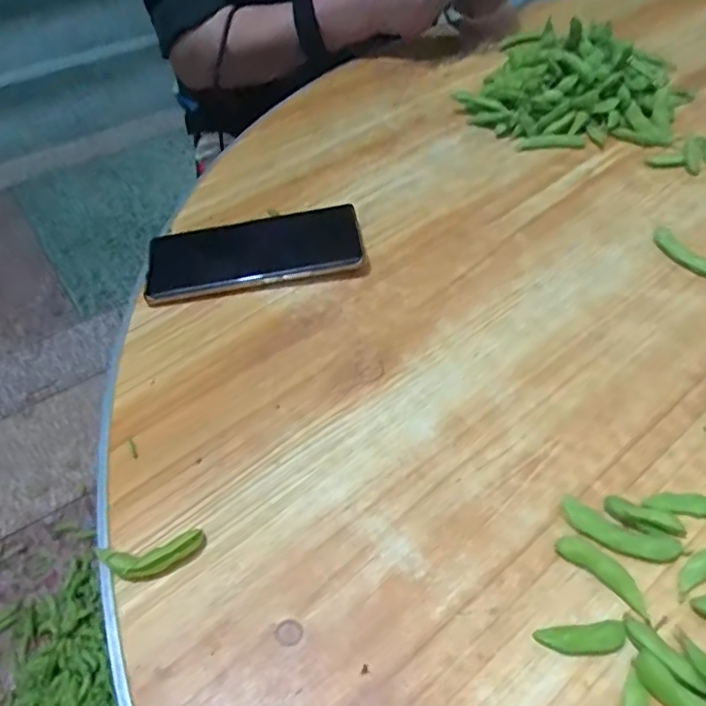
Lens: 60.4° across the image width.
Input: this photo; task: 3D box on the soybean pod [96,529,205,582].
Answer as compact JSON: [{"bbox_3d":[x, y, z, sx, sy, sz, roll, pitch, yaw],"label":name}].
[{"bbox_3d":[-0.103,0.105,0.312,0.051,0.012,0.017,-13,48,-7],"label":"soybean pod"}]

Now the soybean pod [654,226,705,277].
[{"bbox_3d":[0.242,-0.068,0.435,0.017,0.010,0.064,-28,52,-18],"label":"soybean pod"}]

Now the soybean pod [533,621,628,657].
[{"bbox_3d":[0.104,0.131,0.276,0.039,0.005,0.012,-5,48,1],"label":"soybean pod"}]

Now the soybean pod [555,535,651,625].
[{"bbox_3d":[0.123,0.106,0.295,0.015,0.006,0.049,-37,55,-25],"label":"soybean pod"}]

